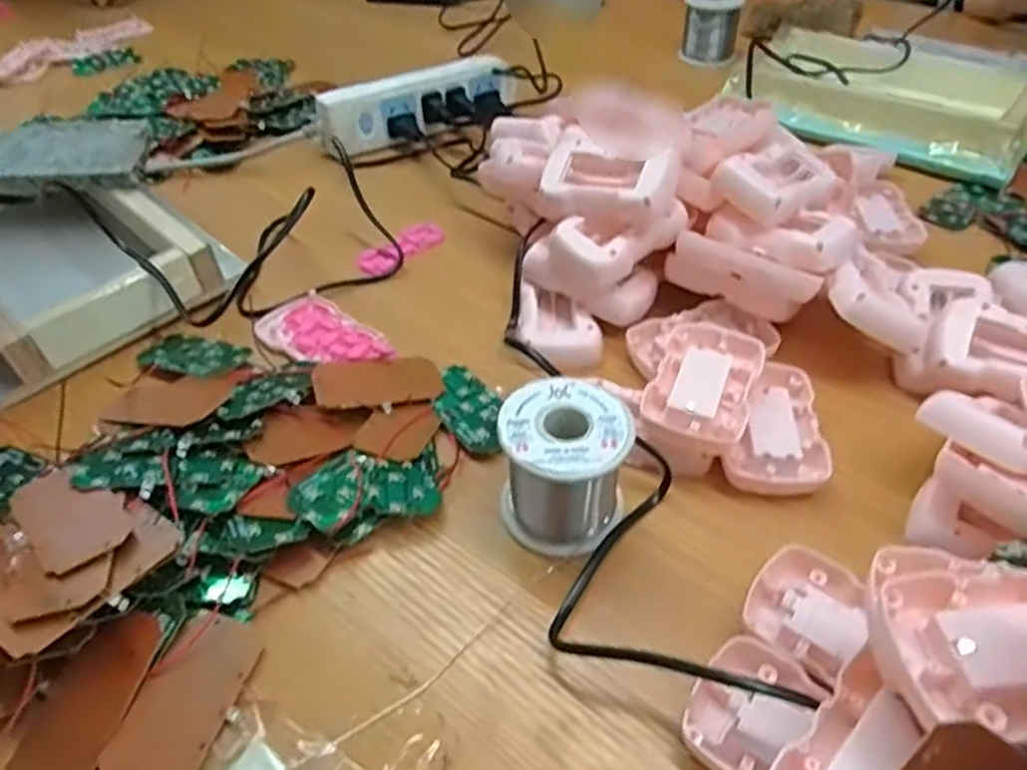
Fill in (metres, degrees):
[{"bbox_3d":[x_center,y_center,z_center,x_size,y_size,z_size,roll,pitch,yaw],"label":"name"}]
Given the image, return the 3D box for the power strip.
[{"bbox_3d":[-0.088,-0.264,0.678,0.185,0.052,0.037,-19,48,-16],"label":"power strip"}]

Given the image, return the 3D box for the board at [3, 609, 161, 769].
[{"bbox_3d":[-0.177,0.131,0.299,0.036,0.004,0.073,10,56,12],"label":"board"}]

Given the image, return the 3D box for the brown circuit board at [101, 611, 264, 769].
[{"bbox_3d":[-0.136,0.132,0.302,0.038,0.004,0.074,14,46,7],"label":"brown circuit board"}]

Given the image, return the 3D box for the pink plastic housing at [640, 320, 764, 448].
[{"bbox_3d":[0.108,0.000,0.408,0.053,0.022,0.085,17,49,18],"label":"pink plastic housing"}]

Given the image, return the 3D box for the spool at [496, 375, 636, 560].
[{"bbox_3d":[0.024,0.040,0.354,0.060,0.061,0.064,6,46,8],"label":"spool"}]

